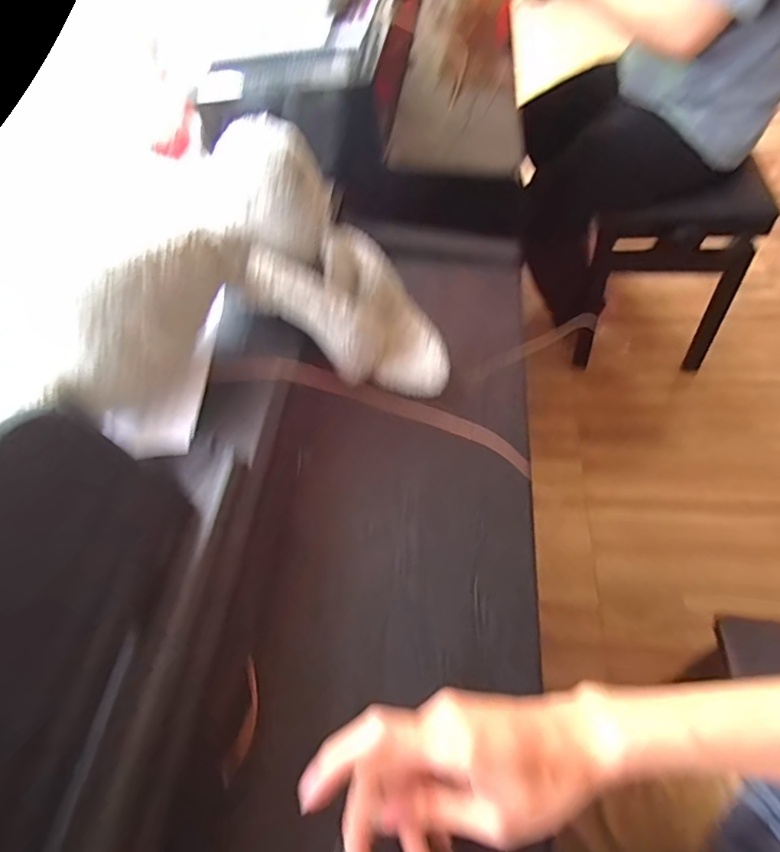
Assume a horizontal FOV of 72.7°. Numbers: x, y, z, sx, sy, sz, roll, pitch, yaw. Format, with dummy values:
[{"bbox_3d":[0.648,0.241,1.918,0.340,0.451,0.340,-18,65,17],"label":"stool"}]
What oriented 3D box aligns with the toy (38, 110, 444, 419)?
[{"bbox_3d":[-0.114,-0.127,0.462,0.282,0.155,0.230,-18,53,-5],"label":"toy"}]

